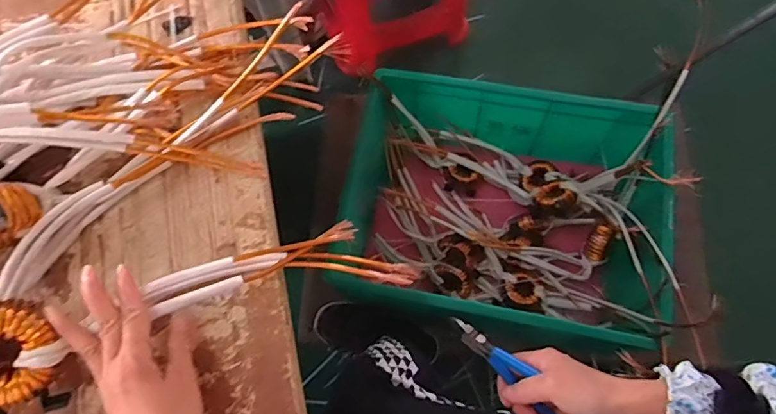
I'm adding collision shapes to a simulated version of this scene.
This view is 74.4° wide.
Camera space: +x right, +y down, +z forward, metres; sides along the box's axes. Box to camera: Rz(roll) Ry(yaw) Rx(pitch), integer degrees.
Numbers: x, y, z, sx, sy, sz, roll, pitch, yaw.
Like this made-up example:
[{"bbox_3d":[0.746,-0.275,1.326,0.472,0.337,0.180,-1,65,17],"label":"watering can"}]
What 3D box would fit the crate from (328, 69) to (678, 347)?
[{"bbox_3d":[0.196,0.012,0.940,0.533,0.221,0.402,11,70,8],"label":"crate"}]

